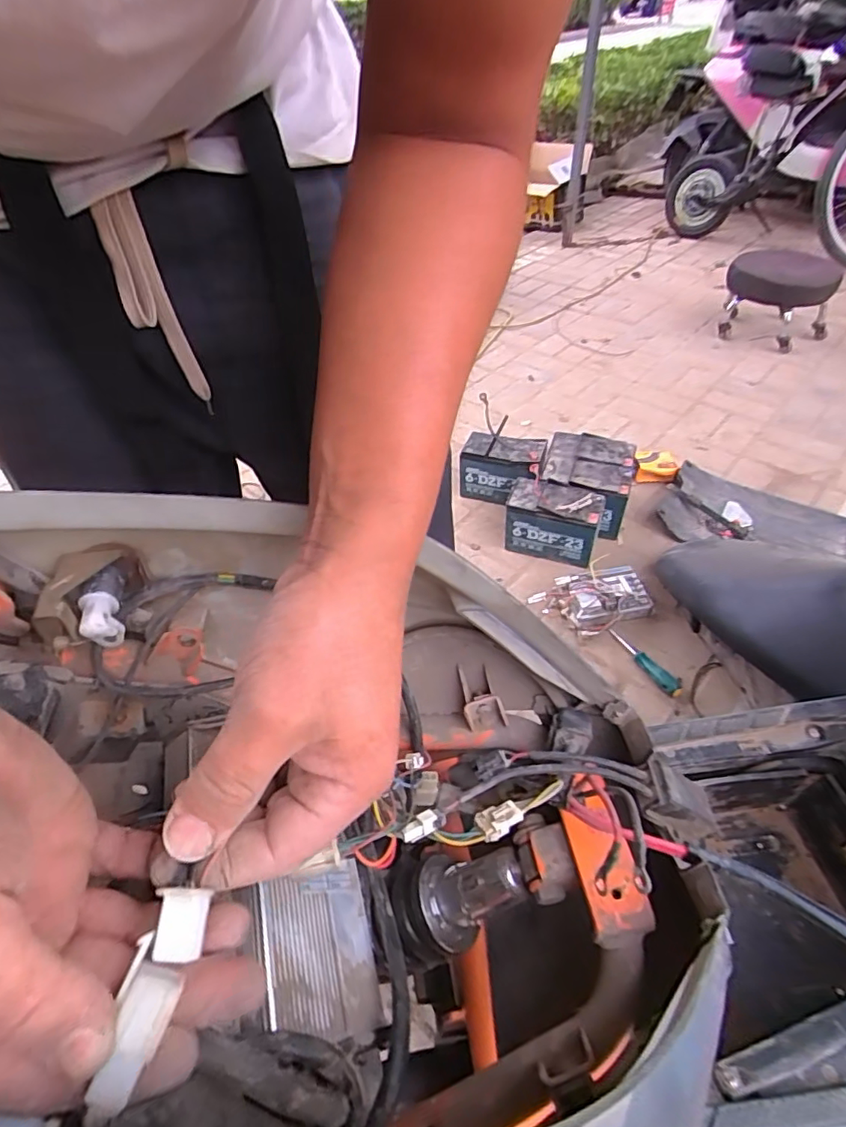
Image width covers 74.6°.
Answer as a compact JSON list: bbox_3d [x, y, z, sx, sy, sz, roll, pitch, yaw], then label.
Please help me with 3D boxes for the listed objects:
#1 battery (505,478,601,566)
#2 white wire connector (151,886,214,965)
[{"bbox_3d":[0.257,-0.084,1.114,0.184,0.140,0.102,21,50,23],"label":"battery"},{"bbox_3d":[-0.076,0.113,0.174,0.013,0.012,0.018,-5,45,-1],"label":"white wire connector"}]

